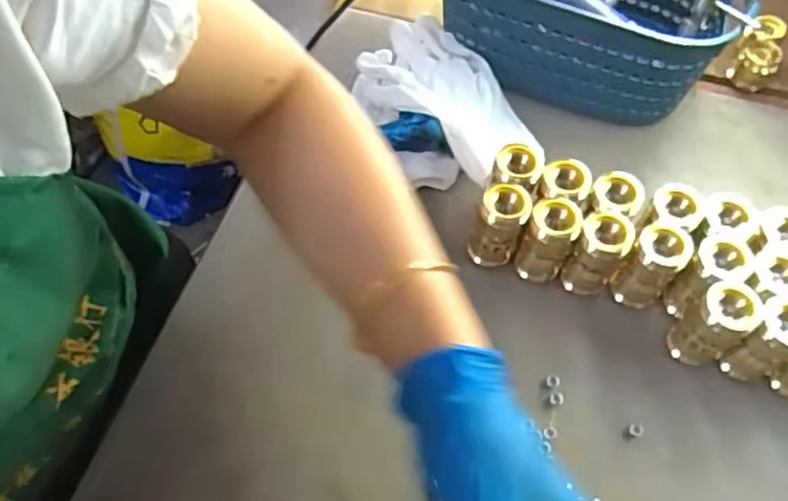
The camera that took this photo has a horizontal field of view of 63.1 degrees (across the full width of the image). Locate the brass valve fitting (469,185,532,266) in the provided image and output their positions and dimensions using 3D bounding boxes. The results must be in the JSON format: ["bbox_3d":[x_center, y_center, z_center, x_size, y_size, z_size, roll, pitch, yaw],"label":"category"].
[{"bbox_3d":[0.070,-0.013,0.431,0.030,0.065,0.031,19,62,11],"label":"brass valve fitting"}]

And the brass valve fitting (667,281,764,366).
[{"bbox_3d":[0.197,0.048,0.399,0.033,0.065,0.031,0,60,0],"label":"brass valve fitting"}]

